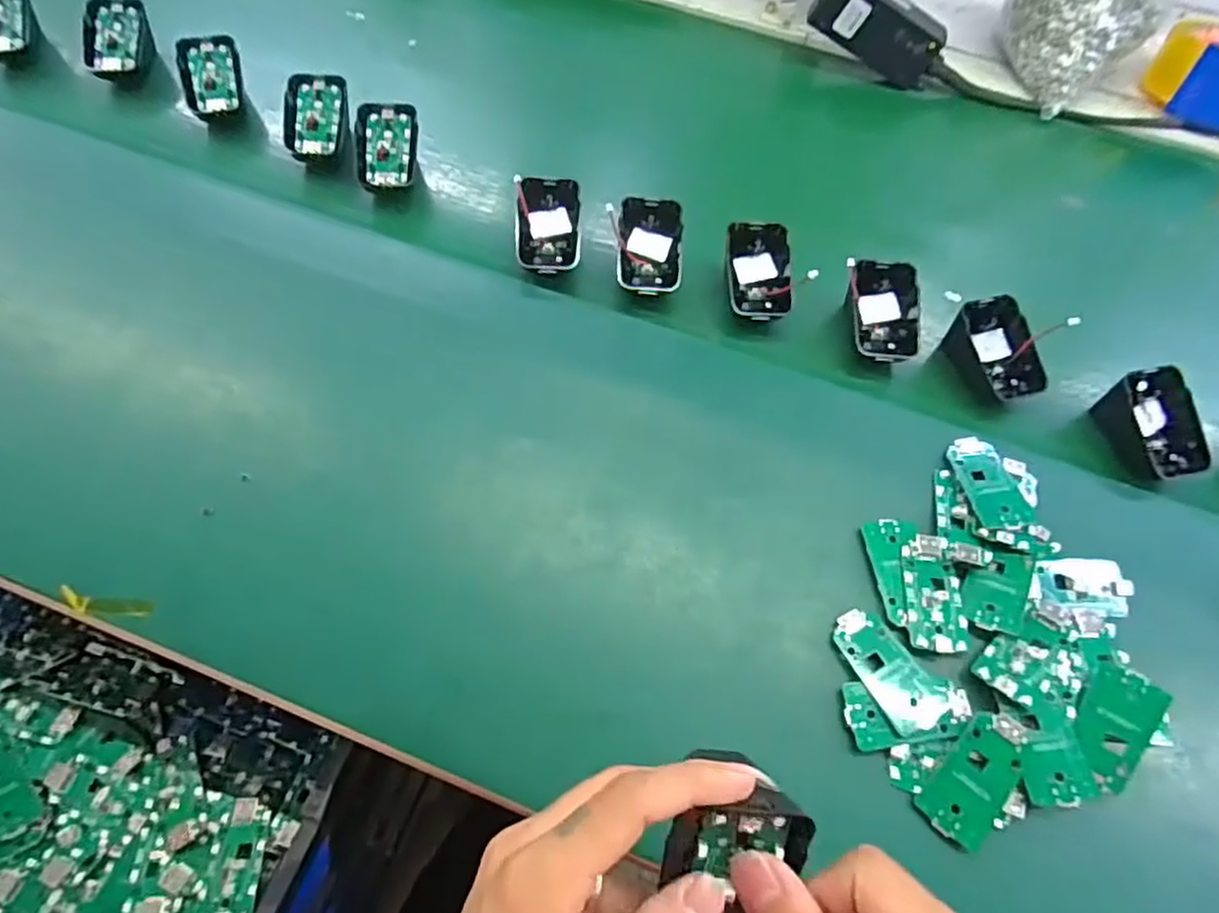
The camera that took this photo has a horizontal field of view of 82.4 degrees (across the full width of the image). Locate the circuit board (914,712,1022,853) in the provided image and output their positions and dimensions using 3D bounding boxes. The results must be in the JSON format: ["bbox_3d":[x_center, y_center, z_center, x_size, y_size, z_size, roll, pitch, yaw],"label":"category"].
[{"bbox_3d":[0.176,0.156,0.335,0.031,0.004,0.057,39,76,23],"label":"circuit board"}]

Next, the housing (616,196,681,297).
[{"bbox_3d":[0.028,-0.146,0.481,0.043,0.013,0.071,4,78,-3],"label":"housing"}]

